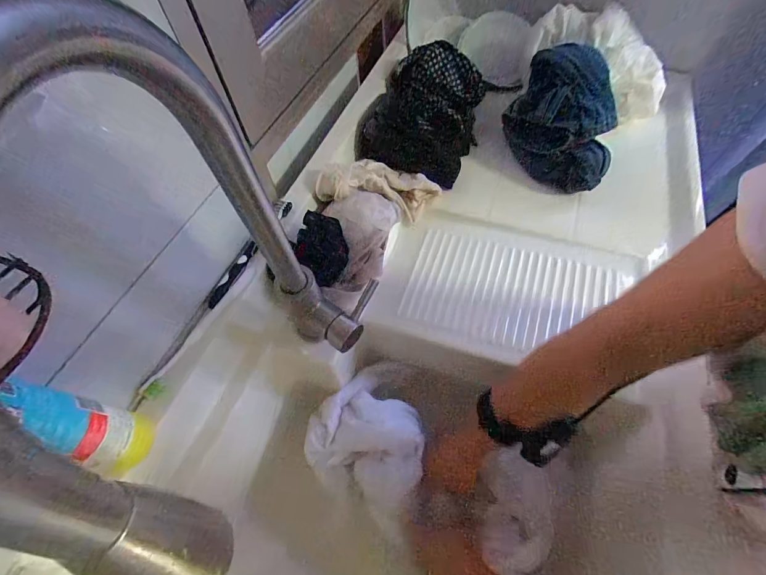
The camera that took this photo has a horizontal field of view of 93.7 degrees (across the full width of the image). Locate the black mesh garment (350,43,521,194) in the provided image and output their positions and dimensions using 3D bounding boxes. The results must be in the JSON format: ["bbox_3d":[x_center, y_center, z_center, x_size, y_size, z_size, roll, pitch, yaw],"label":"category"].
[{"bbox_3d":[0.100,-0.356,0.690,0.224,0.154,0.277,14,61,12],"label":"black mesh garment"}]

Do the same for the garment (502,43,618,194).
[{"bbox_3d":[0.308,-0.289,0.597,0.168,0.151,0.191,23,63,16],"label":"garment"}]

